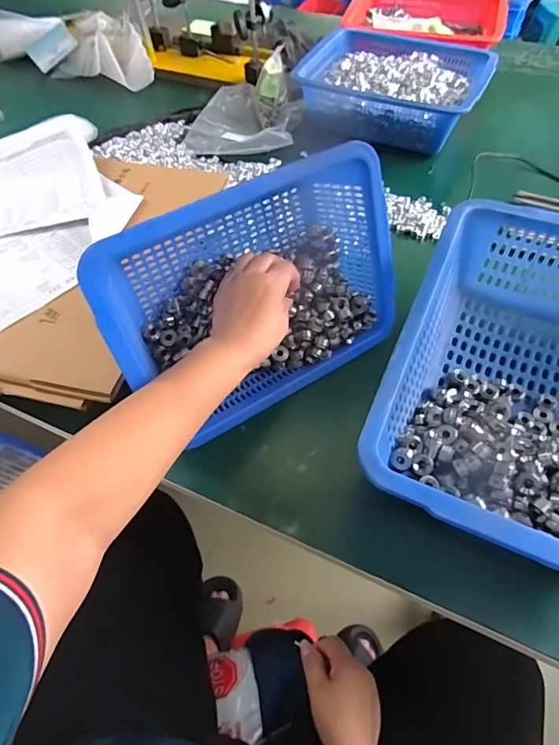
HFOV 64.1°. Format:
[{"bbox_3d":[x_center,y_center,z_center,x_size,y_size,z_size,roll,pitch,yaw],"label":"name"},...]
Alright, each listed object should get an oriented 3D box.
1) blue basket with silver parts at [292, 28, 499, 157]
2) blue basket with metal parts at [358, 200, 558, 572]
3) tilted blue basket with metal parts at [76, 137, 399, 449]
[{"bbox_3d":[0.205,-0.511,0.807,0.308,0.089,0.219,22,60,16],"label":"blue basket with silver parts"},{"bbox_3d":[0.245,0.015,0.433,0.262,0.125,0.349,18,59,14],"label":"blue basket with metal parts"},{"bbox_3d":[-0.025,-0.080,0.482,0.309,0.229,0.111,-28,29,-16],"label":"tilted blue basket with metal parts"}]

